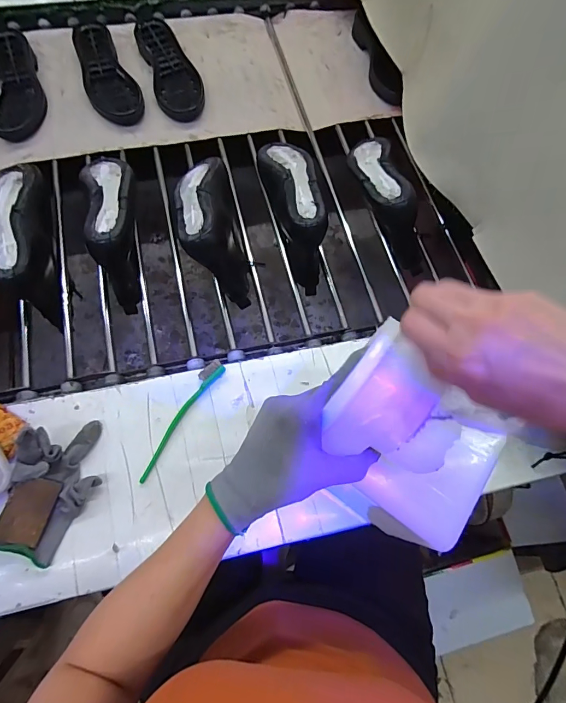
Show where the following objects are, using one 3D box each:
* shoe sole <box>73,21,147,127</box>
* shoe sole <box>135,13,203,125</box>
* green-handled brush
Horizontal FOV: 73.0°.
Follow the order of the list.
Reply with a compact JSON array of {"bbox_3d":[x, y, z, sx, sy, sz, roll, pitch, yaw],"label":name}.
[{"bbox_3d":[-0.334,-0.523,0.717,0.087,0.032,0.231,-23,72,-11],"label":"shoe sole"},{"bbox_3d":[-0.218,-0.551,0.741,0.089,0.029,0.245,-18,71,-10],"label":"shoe sole"},{"bbox_3d":[-0.133,0.084,0.490,0.023,0.013,0.173,32,71,9],"label":"green-handled brush"}]

